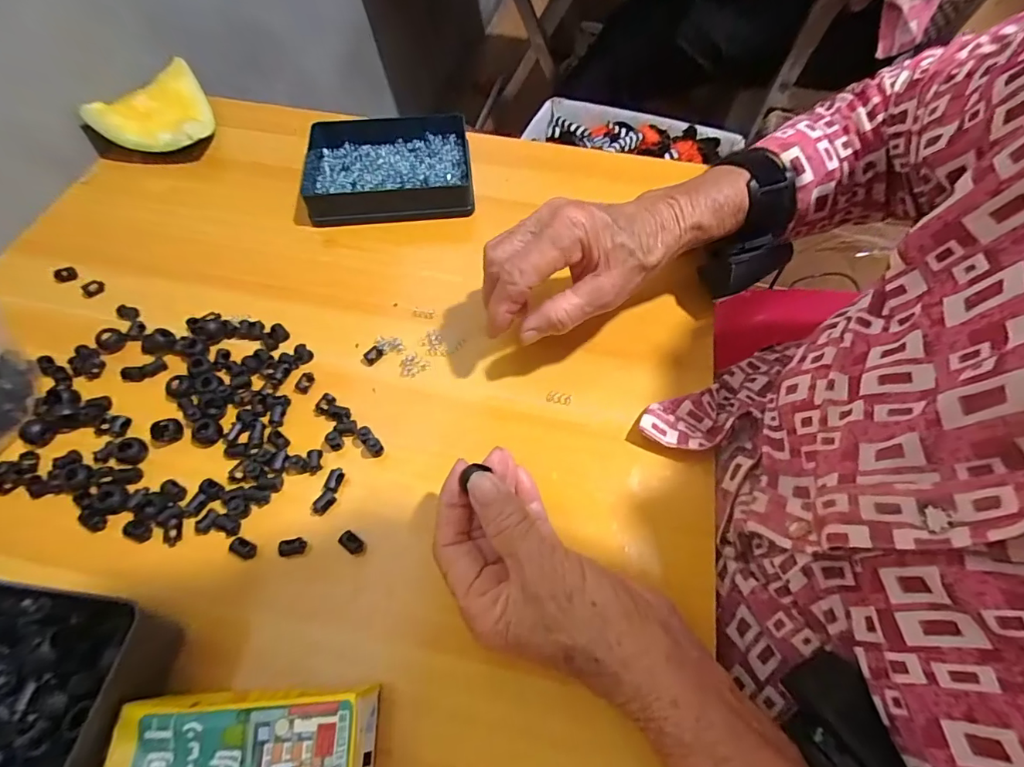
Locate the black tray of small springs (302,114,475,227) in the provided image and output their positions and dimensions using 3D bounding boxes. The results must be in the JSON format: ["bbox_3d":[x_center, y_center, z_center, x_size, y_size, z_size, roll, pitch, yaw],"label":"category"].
[{"bbox_3d":[-0.116,-0.200,0.428,0.150,0.032,0.113,-5,60,-5],"label":"black tray of small springs"}]

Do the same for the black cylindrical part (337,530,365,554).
[{"bbox_3d":[-0.096,0.096,0.277,0.014,0.009,0.009,34,64,17],"label":"black cylindrical part"}]

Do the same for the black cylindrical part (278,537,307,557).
[{"bbox_3d":[-0.131,0.098,0.275,0.016,0.009,0.009,-8,60,-7],"label":"black cylindrical part"}]

